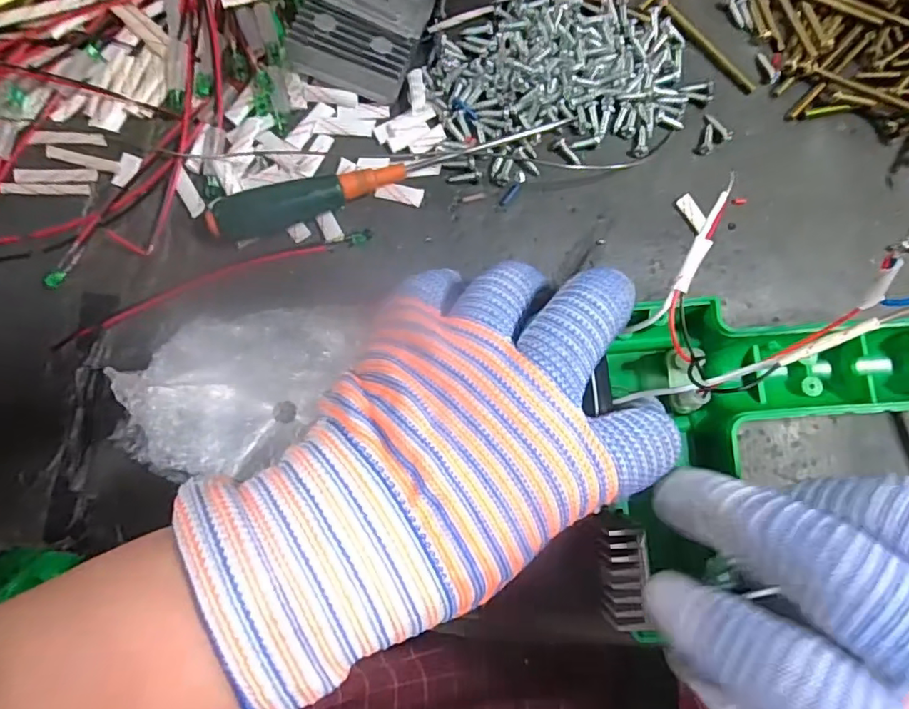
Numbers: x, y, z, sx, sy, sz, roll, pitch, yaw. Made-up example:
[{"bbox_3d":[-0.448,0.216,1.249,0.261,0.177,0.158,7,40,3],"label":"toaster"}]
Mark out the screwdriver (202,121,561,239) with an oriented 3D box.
[{"bbox_3d":[-0.023,-0.070,0.222,0.144,0.014,0.014,-18,85,-8],"label":"screwdriver"}]

